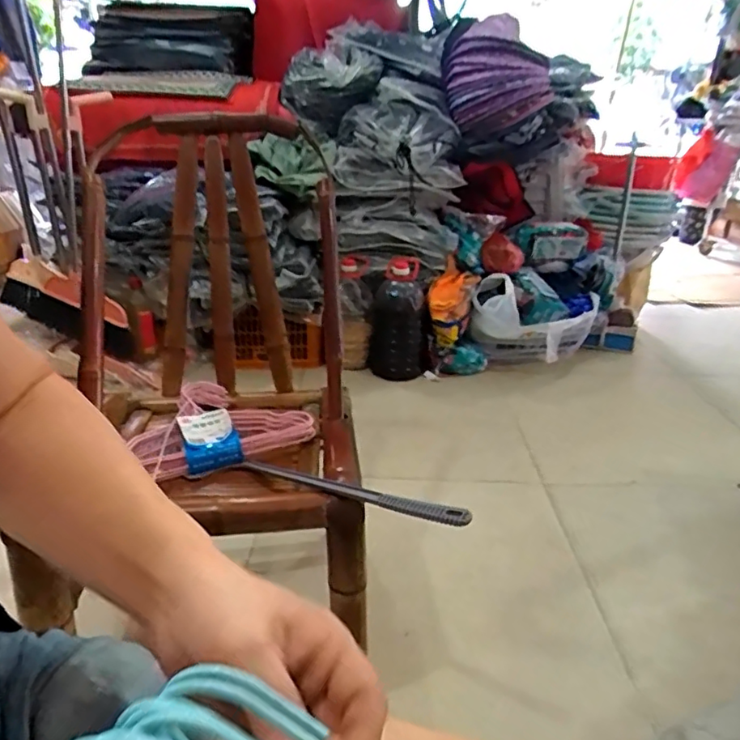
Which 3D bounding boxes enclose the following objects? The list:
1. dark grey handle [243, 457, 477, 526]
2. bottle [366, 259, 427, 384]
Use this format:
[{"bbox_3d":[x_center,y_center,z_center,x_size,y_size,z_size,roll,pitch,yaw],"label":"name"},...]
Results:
[{"bbox_3d":[-0.034,0.137,0.635,0.318,0.014,0.017,6,23,35],"label":"dark grey handle"},{"bbox_3d":[0.078,-0.137,1.628,0.153,0.334,0.165,0,25,0],"label":"bottle"}]

